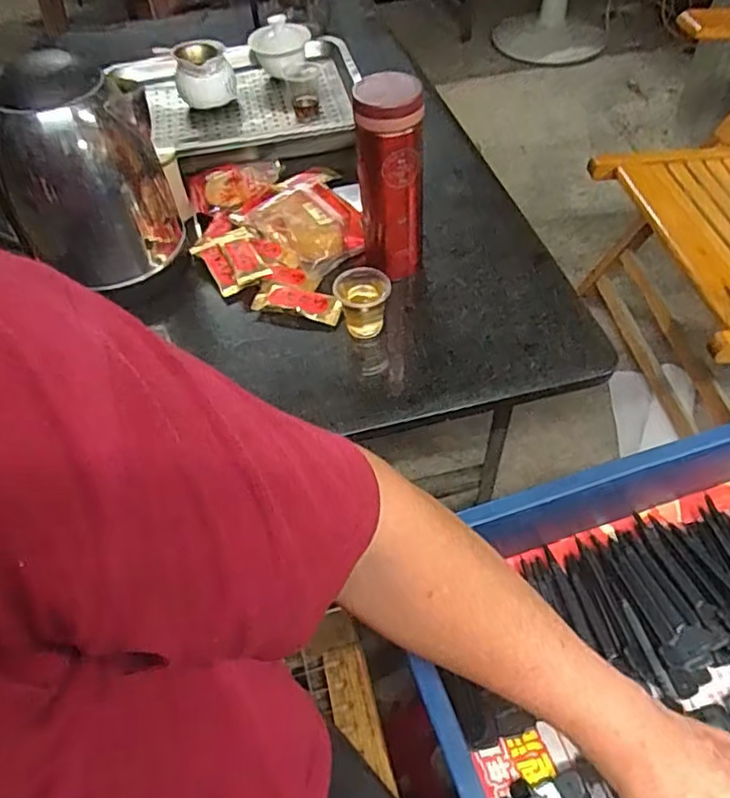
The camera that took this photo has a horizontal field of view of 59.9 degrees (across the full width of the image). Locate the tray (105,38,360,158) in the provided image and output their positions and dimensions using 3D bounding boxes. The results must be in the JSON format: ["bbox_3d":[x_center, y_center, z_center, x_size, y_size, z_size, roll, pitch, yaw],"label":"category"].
[{"bbox_3d":[-0.147,-0.406,0.847,0.287,0.046,0.240,-13,52,-6],"label":"tray"}]

